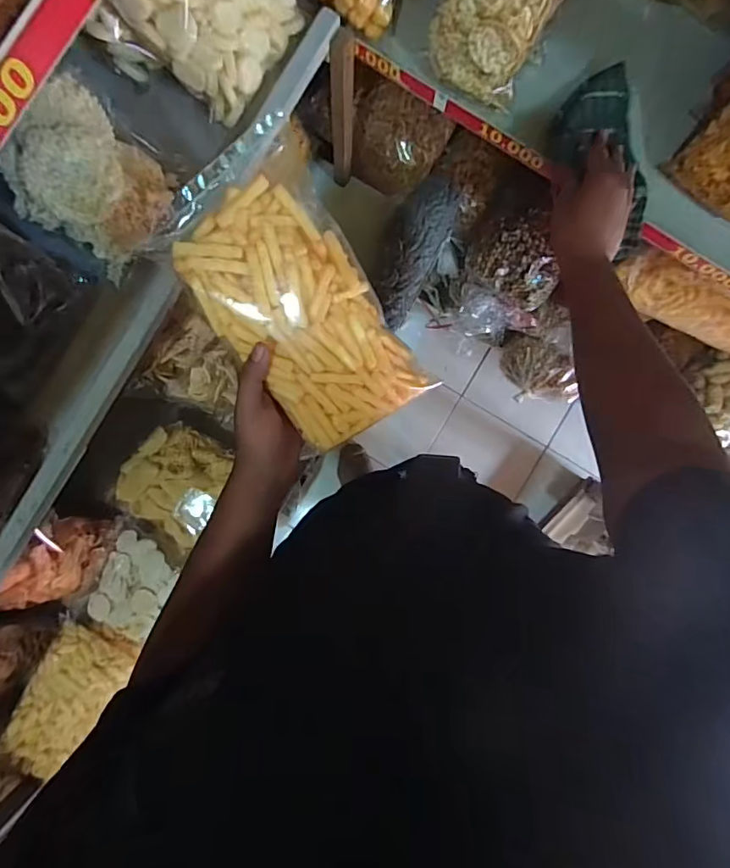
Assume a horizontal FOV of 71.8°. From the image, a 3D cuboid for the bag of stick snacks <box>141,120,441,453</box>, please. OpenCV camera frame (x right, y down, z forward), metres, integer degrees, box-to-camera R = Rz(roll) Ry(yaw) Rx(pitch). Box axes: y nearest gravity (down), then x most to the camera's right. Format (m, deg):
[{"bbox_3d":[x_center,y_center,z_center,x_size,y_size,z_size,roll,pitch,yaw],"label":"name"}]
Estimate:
[{"bbox_3d":[-0.055,-0.109,0.440,0.134,0.029,0.248,-36,108,-3],"label":"bag of stick snacks"}]

